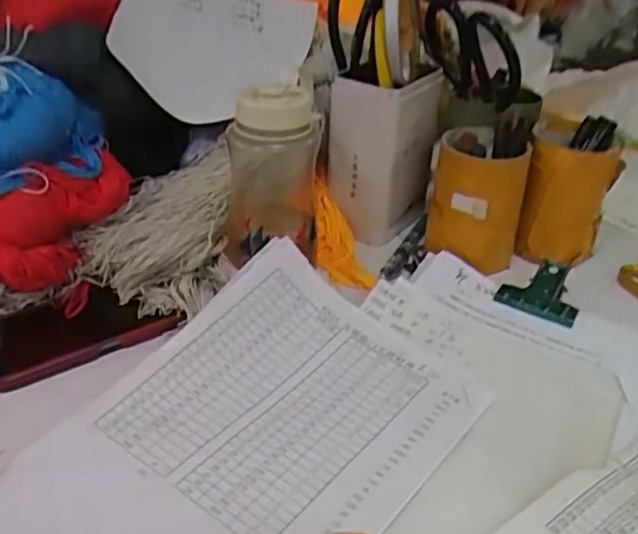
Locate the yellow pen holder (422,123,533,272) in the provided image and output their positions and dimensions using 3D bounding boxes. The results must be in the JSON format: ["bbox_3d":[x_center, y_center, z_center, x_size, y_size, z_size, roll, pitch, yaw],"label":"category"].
[{"bbox_3d":[0.150,-0.065,0.633,0.084,0.108,0.090,9,33,12],"label":"yellow pen holder"}]

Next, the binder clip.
[{"bbox_3d":[0.202,0.019,0.595,0.067,0.023,0.061,22,37,29],"label":"binder clip"}]

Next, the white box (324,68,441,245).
[{"bbox_3d":[0.066,-0.115,0.678,0.072,0.155,0.101,22,37,29],"label":"white box"}]

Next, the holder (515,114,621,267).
[{"bbox_3d":[0.243,-0.071,0.654,0.077,0.113,0.105,12,33,17],"label":"holder"}]

